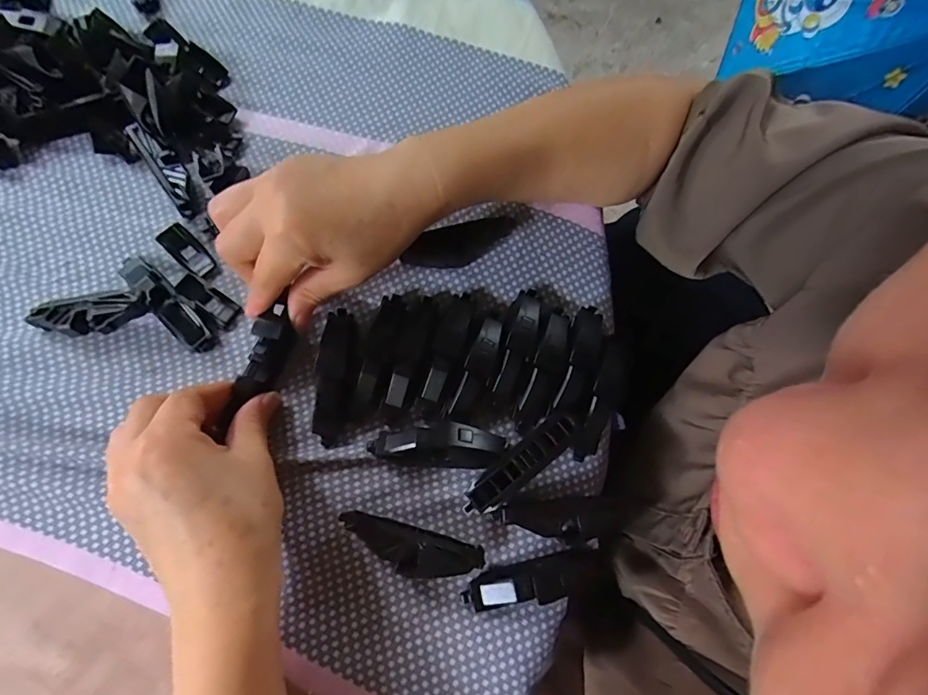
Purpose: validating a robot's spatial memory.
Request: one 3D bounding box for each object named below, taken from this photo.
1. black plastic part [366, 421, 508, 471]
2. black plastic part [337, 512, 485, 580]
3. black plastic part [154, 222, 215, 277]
[{"bbox_3d":[-0.015,0.057,0.274,0.076,0.020,0.025,4,74,-1],"label":"black plastic part"},{"bbox_3d":[-0.030,0.110,0.258,0.080,0.023,0.022,15,74,2],"label":"black plastic part"},{"bbox_3d":[-0.179,-0.064,0.307,0.038,0.009,0.017,45,77,-4],"label":"black plastic part"}]

